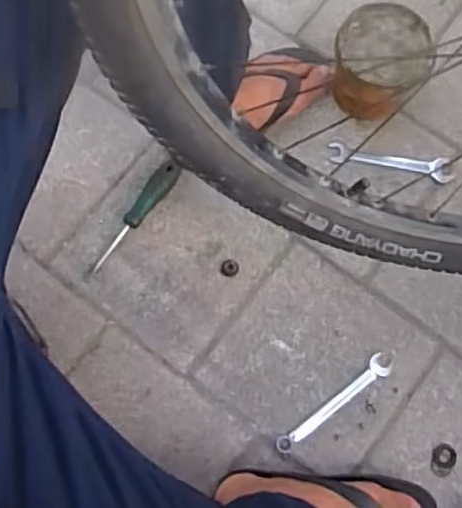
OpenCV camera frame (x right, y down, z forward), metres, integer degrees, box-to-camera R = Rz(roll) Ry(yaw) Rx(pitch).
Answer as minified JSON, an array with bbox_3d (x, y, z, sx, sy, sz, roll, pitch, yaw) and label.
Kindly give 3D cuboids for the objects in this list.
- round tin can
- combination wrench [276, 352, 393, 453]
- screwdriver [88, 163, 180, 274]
[{"bbox_3d":[0.190,-0.245,0.905,0.119,0.120,0.120,0,76,-2],"label":"round tin can"},{"bbox_3d":[0.126,0.184,0.849,0.173,0.010,0.028,-35,79,-10],"label":"combination wrench"},{"bbox_3d":[-0.129,-0.047,0.896,0.034,0.031,0.176,34,77,7],"label":"screwdriver"}]

